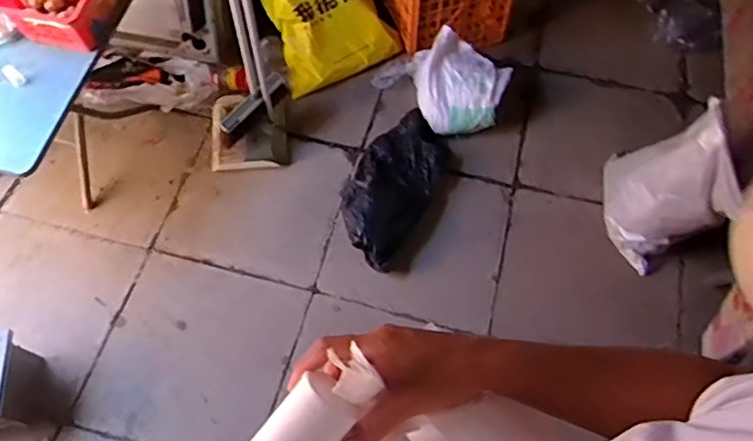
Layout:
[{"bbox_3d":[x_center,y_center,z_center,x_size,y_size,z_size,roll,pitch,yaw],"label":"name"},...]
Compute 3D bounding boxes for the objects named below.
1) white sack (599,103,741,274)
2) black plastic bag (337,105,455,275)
[{"bbox_3d":[0.750,-0.082,1.487,0.165,0.465,0.282,-15,63,-8],"label":"white sack"},{"bbox_3d":[0.051,-0.138,1.753,0.268,0.125,0.564,26,65,13],"label":"black plastic bag"}]

